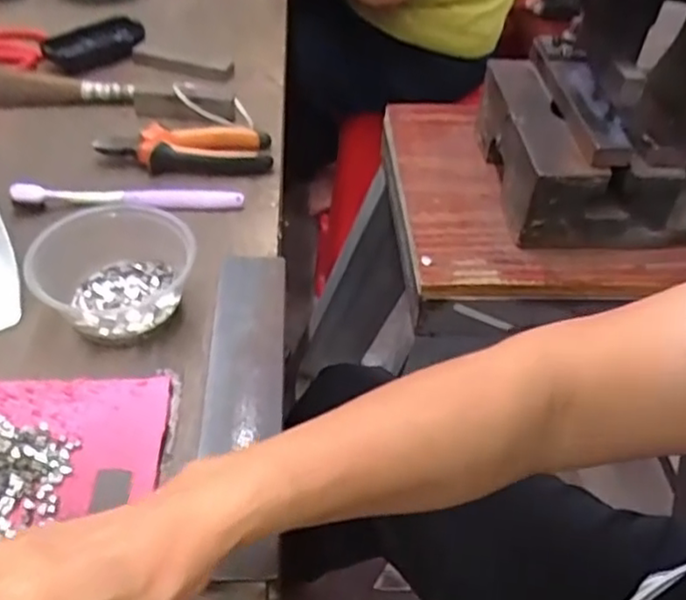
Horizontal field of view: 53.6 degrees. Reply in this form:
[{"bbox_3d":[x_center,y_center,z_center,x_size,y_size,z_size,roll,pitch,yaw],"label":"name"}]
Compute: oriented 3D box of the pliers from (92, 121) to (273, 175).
[{"bbox_3d":[-0.143,-0.140,0.614,0.152,0.024,0.059,0,45,-4],"label":"pliers"}]

